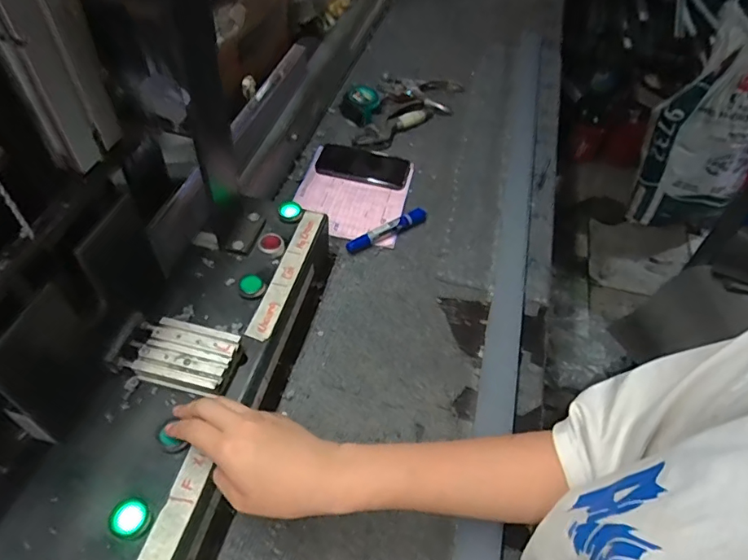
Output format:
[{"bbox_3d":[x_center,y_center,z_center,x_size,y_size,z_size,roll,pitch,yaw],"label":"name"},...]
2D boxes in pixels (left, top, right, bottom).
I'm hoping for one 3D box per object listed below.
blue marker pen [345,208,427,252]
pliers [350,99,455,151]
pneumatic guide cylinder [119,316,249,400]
[{"bbox_3d":[0.020,-0.071,0.700,0.133,0.018,0.020,-28,58,-25],"label":"blue marker pen"},{"bbox_3d":[0.055,-0.282,0.872,0.058,0.022,0.206,38,57,24],"label":"pliers"},{"bbox_3d":[-0.177,0.071,0.461,0.099,0.026,0.059,14,50,7],"label":"pneumatic guide cylinder"}]

